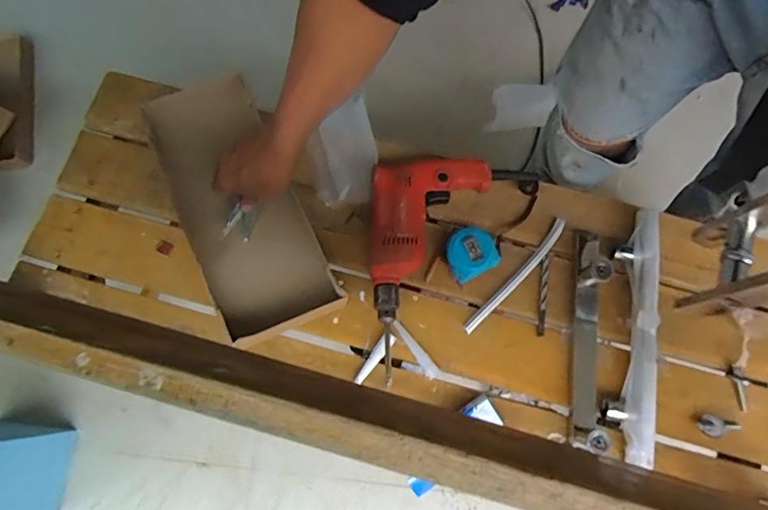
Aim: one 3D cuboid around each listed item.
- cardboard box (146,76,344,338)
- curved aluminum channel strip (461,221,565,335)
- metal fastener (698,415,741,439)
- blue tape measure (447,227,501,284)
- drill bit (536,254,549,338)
[{"bbox_3d":[-0.199,-0.067,0.652,0.179,0.067,0.369,-25,76,-8],"label":"cardboard box"},{"bbox_3d":[0.184,0.029,0.662,0.021,0.007,0.207,42,78,10],"label":"curved aluminum channel strip"},{"bbox_3d":[0.428,0.221,0.611,0.050,0.015,0.026,12,75,2],"label":"metal fastener"},{"bbox_3d":[0.116,-0.003,0.653,0.066,0.031,0.066,-28,77,-8],"label":"blue tape measure"},{"bbox_3d":[0.217,0.055,0.654,0.010,0.004,0.111,8,75,1],"label":"drill bit"}]

